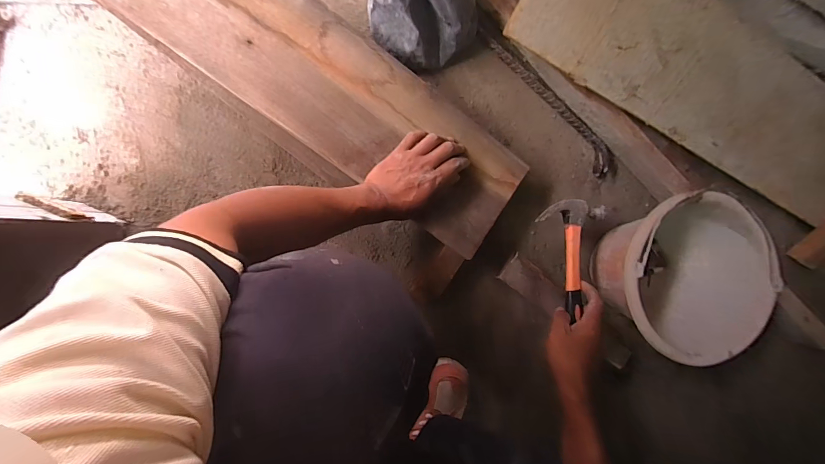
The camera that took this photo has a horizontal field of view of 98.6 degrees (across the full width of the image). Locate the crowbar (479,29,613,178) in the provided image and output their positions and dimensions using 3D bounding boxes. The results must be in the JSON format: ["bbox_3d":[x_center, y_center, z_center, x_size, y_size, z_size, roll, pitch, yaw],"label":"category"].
[{"bbox_3d":[0.253,-0.239,0.665,0.353,0.025,0.052,43,83,-5],"label":"crowbar"}]

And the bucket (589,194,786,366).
[{"bbox_3d":[0.426,0.073,0.610,0.239,0.178,0.241,0,89,-8],"label":"bucket"}]

